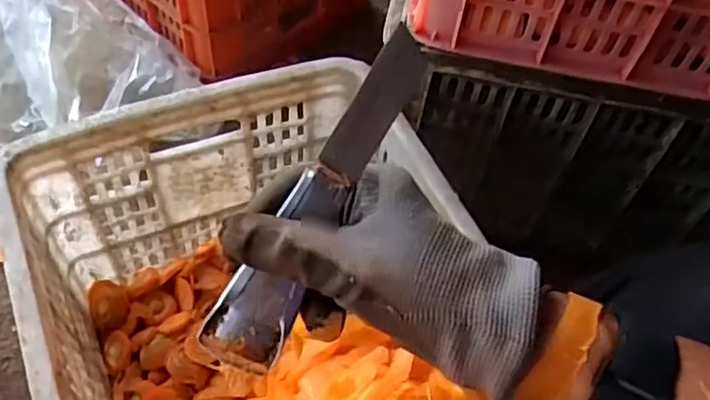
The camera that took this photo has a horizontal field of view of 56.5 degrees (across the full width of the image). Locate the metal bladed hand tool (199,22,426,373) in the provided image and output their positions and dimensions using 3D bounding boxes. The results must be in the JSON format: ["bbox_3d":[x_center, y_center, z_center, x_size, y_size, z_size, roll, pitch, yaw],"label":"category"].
[{"bbox_3d":[-0.019,0.000,0.294,0.036,0.006,0.166,26,99,-5],"label":"metal bladed hand tool"}]

